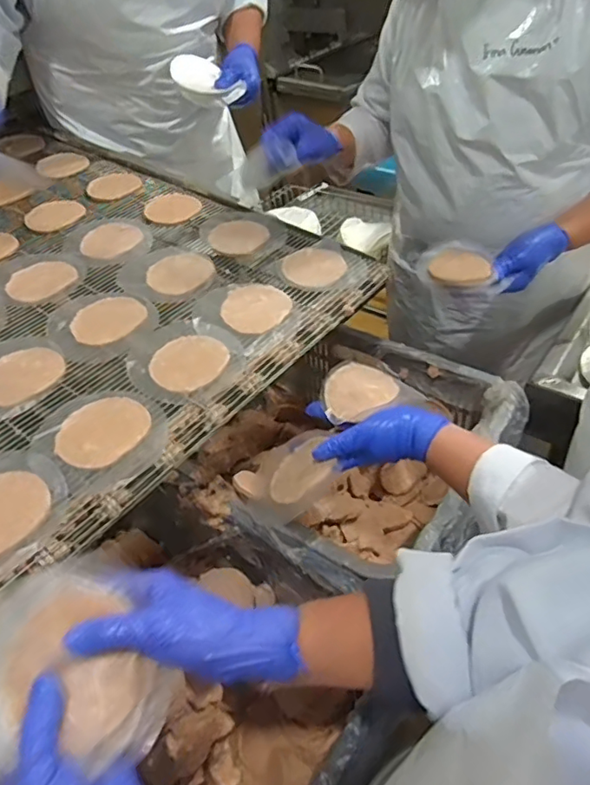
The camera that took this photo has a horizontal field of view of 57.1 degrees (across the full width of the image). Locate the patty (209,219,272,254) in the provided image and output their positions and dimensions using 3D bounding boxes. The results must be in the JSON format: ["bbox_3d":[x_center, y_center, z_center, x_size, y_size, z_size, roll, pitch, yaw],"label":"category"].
[{"bbox_3d":[-0.082,-0.217,0.756,0.080,0.011,0.076,-4,44,3],"label":"patty"}]

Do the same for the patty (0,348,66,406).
[{"bbox_3d":[-0.293,-0.019,0.578,0.086,0.014,0.066,-33,49,-25],"label":"patty"}]

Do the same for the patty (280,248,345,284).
[{"bbox_3d":[0.026,-0.164,0.717,0.081,0.016,0.082,-10,44,-4],"label":"patty"}]

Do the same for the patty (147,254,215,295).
[{"bbox_3d":[-0.149,-0.154,0.704,0.080,0.013,0.080,-4,44,3],"label":"patty"}]

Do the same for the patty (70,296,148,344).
[{"bbox_3d":[-0.220,-0.087,0.642,0.084,0.013,0.067,-21,45,-15],"label":"patty"}]

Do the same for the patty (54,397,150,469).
[{"bbox_3d":[-0.185,0.036,0.521,0.073,0.010,0.083,26,52,30],"label":"patty"}]

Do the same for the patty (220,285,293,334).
[{"bbox_3d":[-0.045,-0.100,0.645,0.081,0.018,0.080,-10,44,-4],"label":"patty"}]

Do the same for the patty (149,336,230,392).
[{"bbox_3d":[-0.116,-0.033,0.585,0.074,0.011,0.081,-4,44,3],"label":"patty"}]

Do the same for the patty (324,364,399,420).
[{"bbox_3d":[0.075,-0.005,0.626,0.082,0.012,0.072,-21,45,-15],"label":"patty"}]

